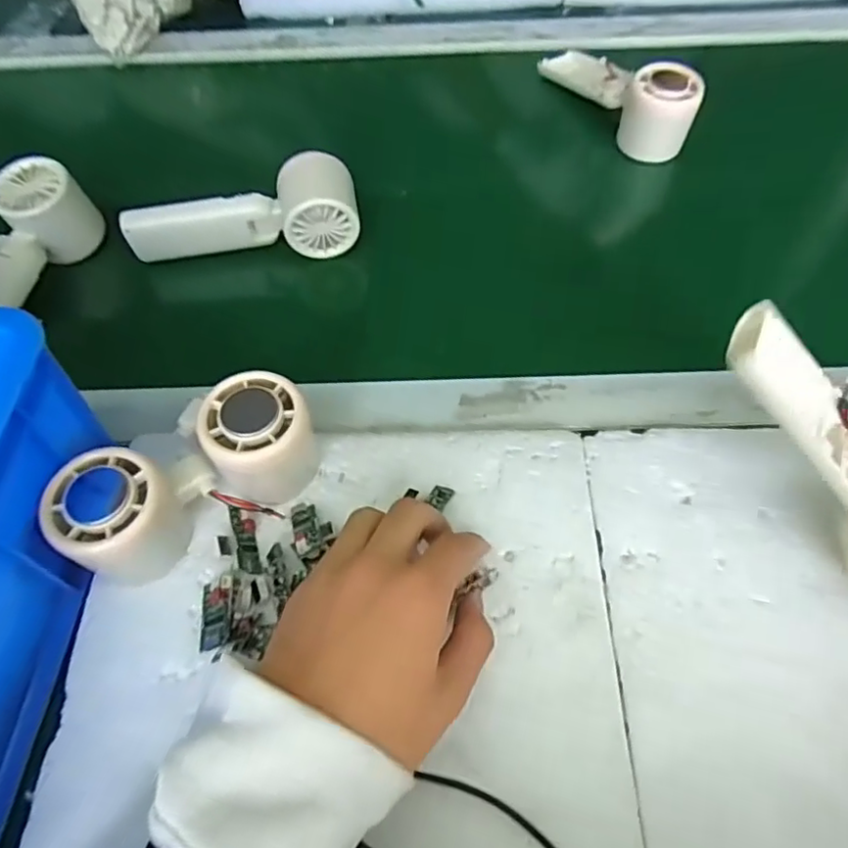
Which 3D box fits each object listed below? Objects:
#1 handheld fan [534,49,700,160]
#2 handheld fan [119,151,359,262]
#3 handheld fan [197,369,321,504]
[{"bbox_3d":[0.165,-0.293,0.538,0.051,0.057,0.157,-25,61,-11],"label":"handheld fan"},{"bbox_3d":[-0.130,-0.157,0.464,0.168,0.048,0.057,-3,59,1],"label":"handheld fan"},{"bbox_3d":[-0.087,0.009,0.342,0.052,0.060,0.052,-1,59,2],"label":"handheld fan"}]

